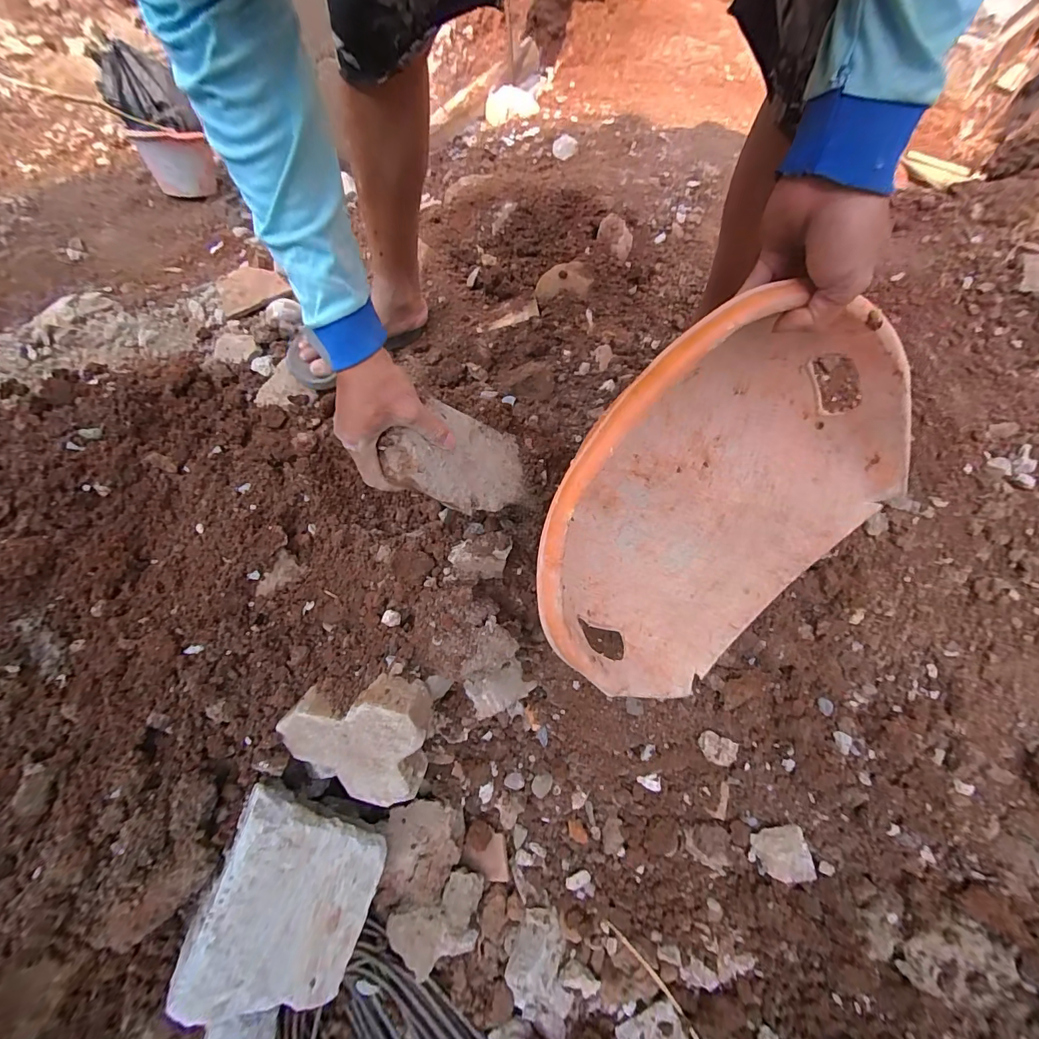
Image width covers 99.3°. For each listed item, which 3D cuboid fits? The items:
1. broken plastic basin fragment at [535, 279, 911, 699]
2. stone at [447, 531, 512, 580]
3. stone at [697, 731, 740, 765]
[{"bbox_3d":[0.200,-0.015,0.477,0.414,0.411,0.130,-48,38,4],"label":"broken plastic basin fragment"},{"bbox_3d":[-0.053,0.049,0.593,0.082,0.053,0.051,-3,68,0],"label":"stone"},{"bbox_3d":[0.285,0.330,0.634,0.054,0.017,0.039,23,71,10],"label":"stone"}]

